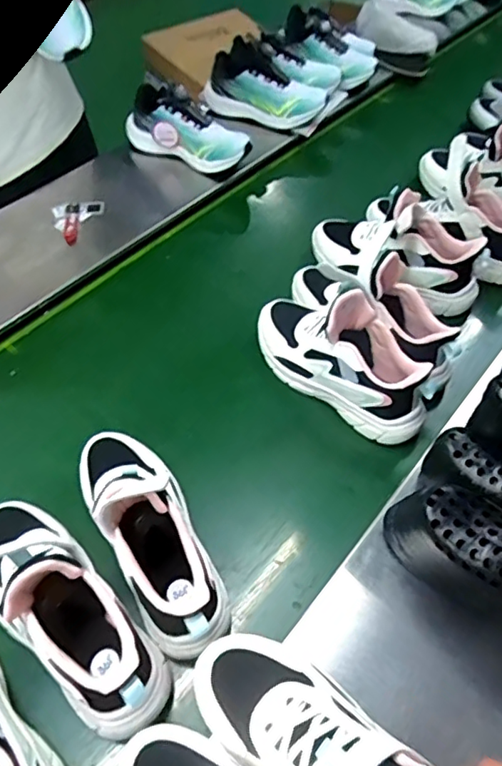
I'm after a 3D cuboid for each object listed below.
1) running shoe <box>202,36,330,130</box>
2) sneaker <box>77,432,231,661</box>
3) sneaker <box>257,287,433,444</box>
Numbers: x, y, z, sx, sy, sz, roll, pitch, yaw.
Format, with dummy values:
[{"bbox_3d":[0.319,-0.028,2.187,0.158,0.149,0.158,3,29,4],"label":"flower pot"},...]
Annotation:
[{"bbox_3d":[0.028,-0.601,1.129,0.228,0.119,0.101,27,58,19],"label":"running shoe"},{"bbox_3d":[-0.107,0.133,0.573,0.098,0.134,0.265,-26,57,-18],"label":"sneaker"},{"bbox_3d":[0.114,-0.044,0.722,0.263,0.131,0.095,38,62,25],"label":"sneaker"}]

